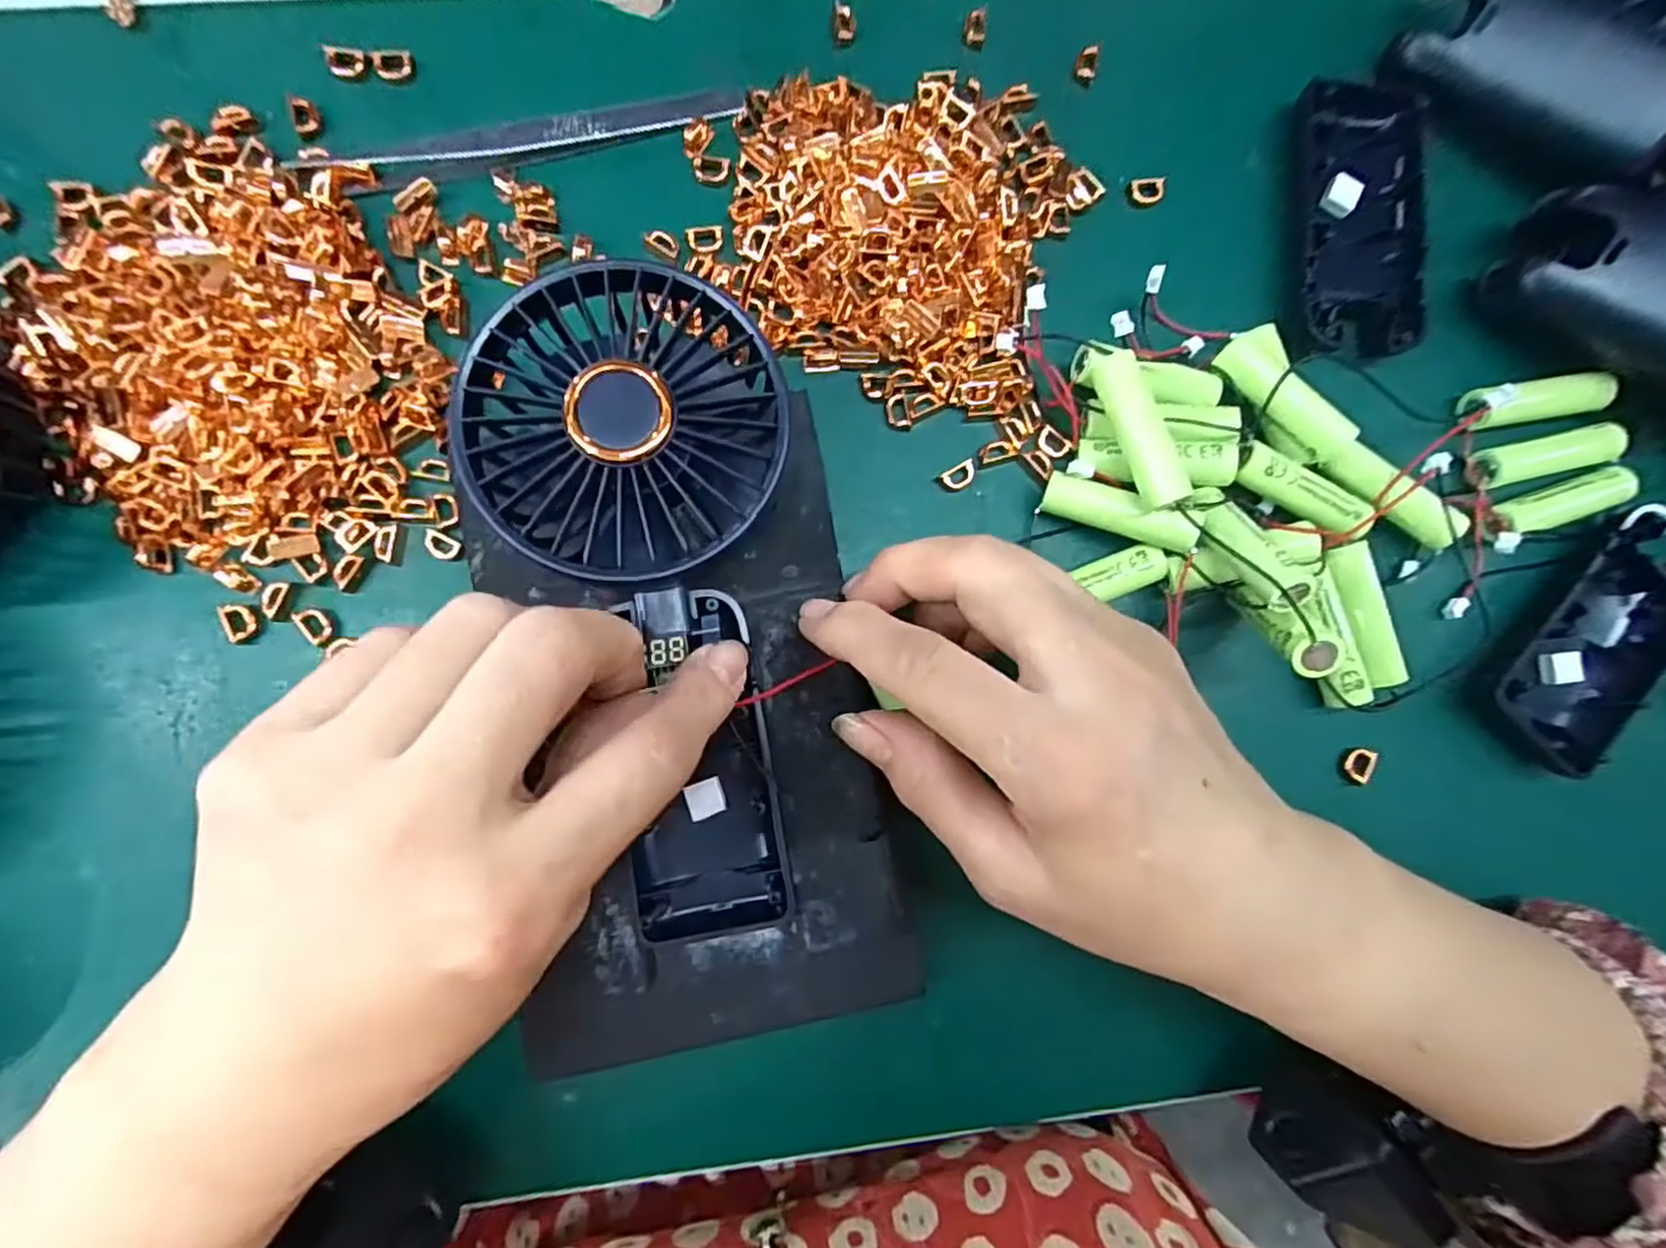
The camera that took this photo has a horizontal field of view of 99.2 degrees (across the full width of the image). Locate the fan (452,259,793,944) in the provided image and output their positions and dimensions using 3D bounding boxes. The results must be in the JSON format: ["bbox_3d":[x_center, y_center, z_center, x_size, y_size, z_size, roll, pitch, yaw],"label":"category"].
[{"bbox_3d":[-0.050,-0.003,0.207,0.087,0.043,0.184,-10,95,-7],"label":"fan"}]

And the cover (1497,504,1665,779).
[{"bbox_3d":[0.278,0.005,0.259,0.102,0.018,0.047,-41,87,-5],"label":"cover"}]

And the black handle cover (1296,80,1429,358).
[{"bbox_3d":[0.195,-0.153,0.259,0.048,0.015,0.110,5,82,-5],"label":"black handle cover"}]

